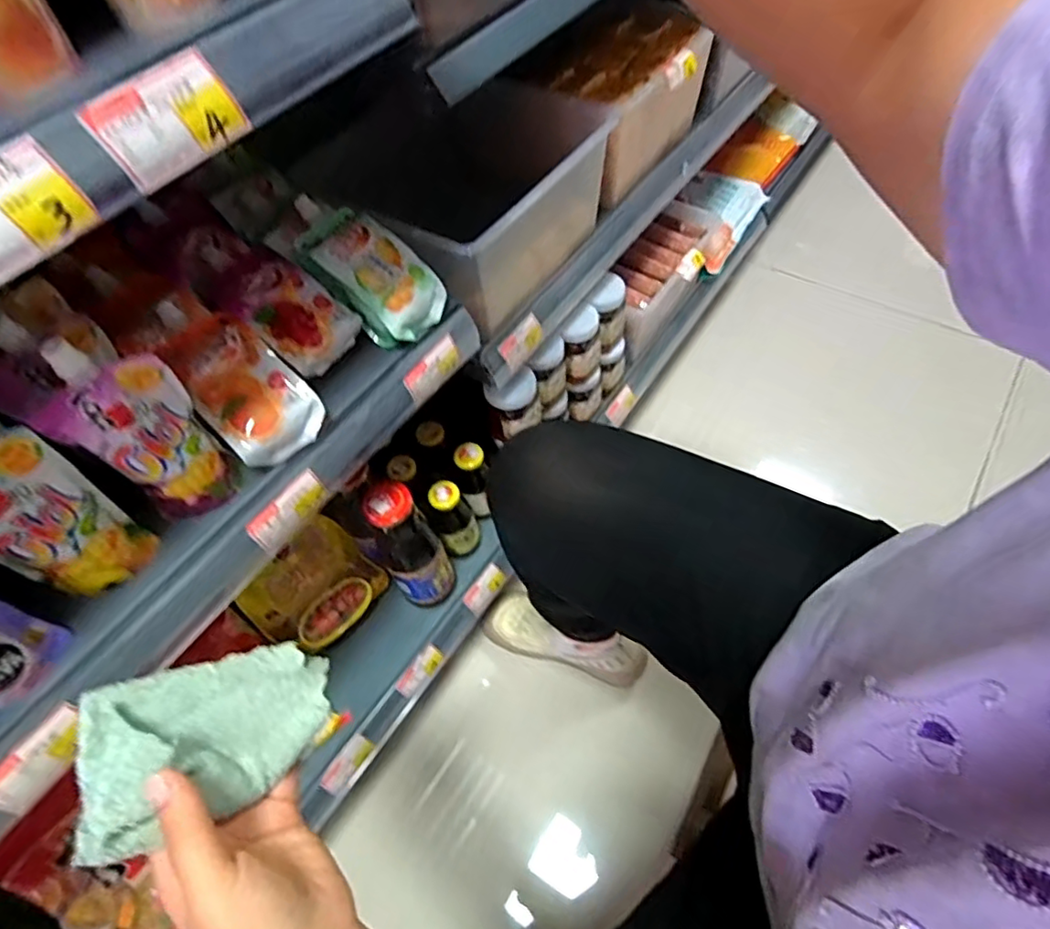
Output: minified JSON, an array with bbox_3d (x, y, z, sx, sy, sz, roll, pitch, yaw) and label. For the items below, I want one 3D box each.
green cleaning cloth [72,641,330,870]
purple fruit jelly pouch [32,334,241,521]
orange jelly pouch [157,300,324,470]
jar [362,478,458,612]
[{"bbox_3d":[-0.161,0.140,0.303,0.114,0.032,0.075,-1,60,-40],"label":"green cleaning cloth"},{"bbox_3d":[-0.272,-0.019,0.419,0.032,0.168,0.077,35,66,24],"label":"purple fruit jelly pouch"},{"bbox_3d":[-0.247,-0.075,0.495,0.077,0.033,0.155,-42,87,-20],"label":"orange jelly pouch"},{"bbox_3d":[-0.144,0.107,0.738,0.074,0.218,0.075,-24,58,-11],"label":"jar"}]

